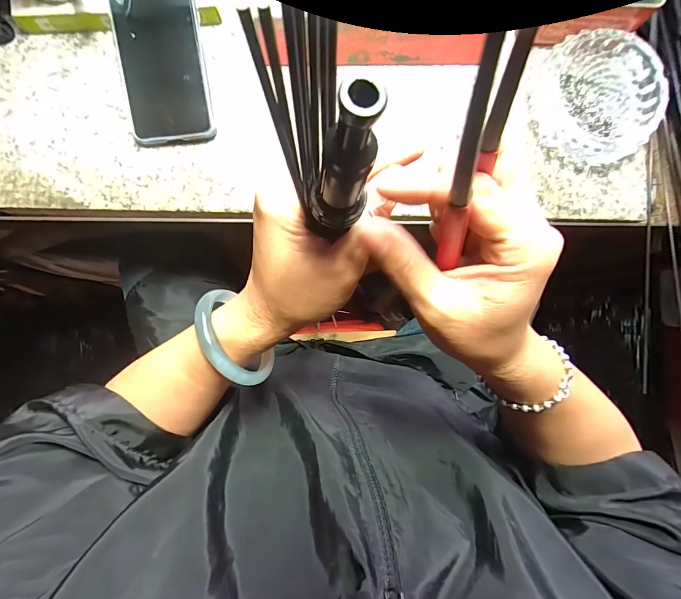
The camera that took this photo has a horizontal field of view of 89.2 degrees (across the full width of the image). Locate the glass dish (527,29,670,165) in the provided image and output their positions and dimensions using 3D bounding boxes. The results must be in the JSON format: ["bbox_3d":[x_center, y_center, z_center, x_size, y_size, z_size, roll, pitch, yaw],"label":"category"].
[{"bbox_3d":[0.250,-0.196,0.336,0.112,0.033,0.119,0,87,-5],"label":"glass dish"}]

